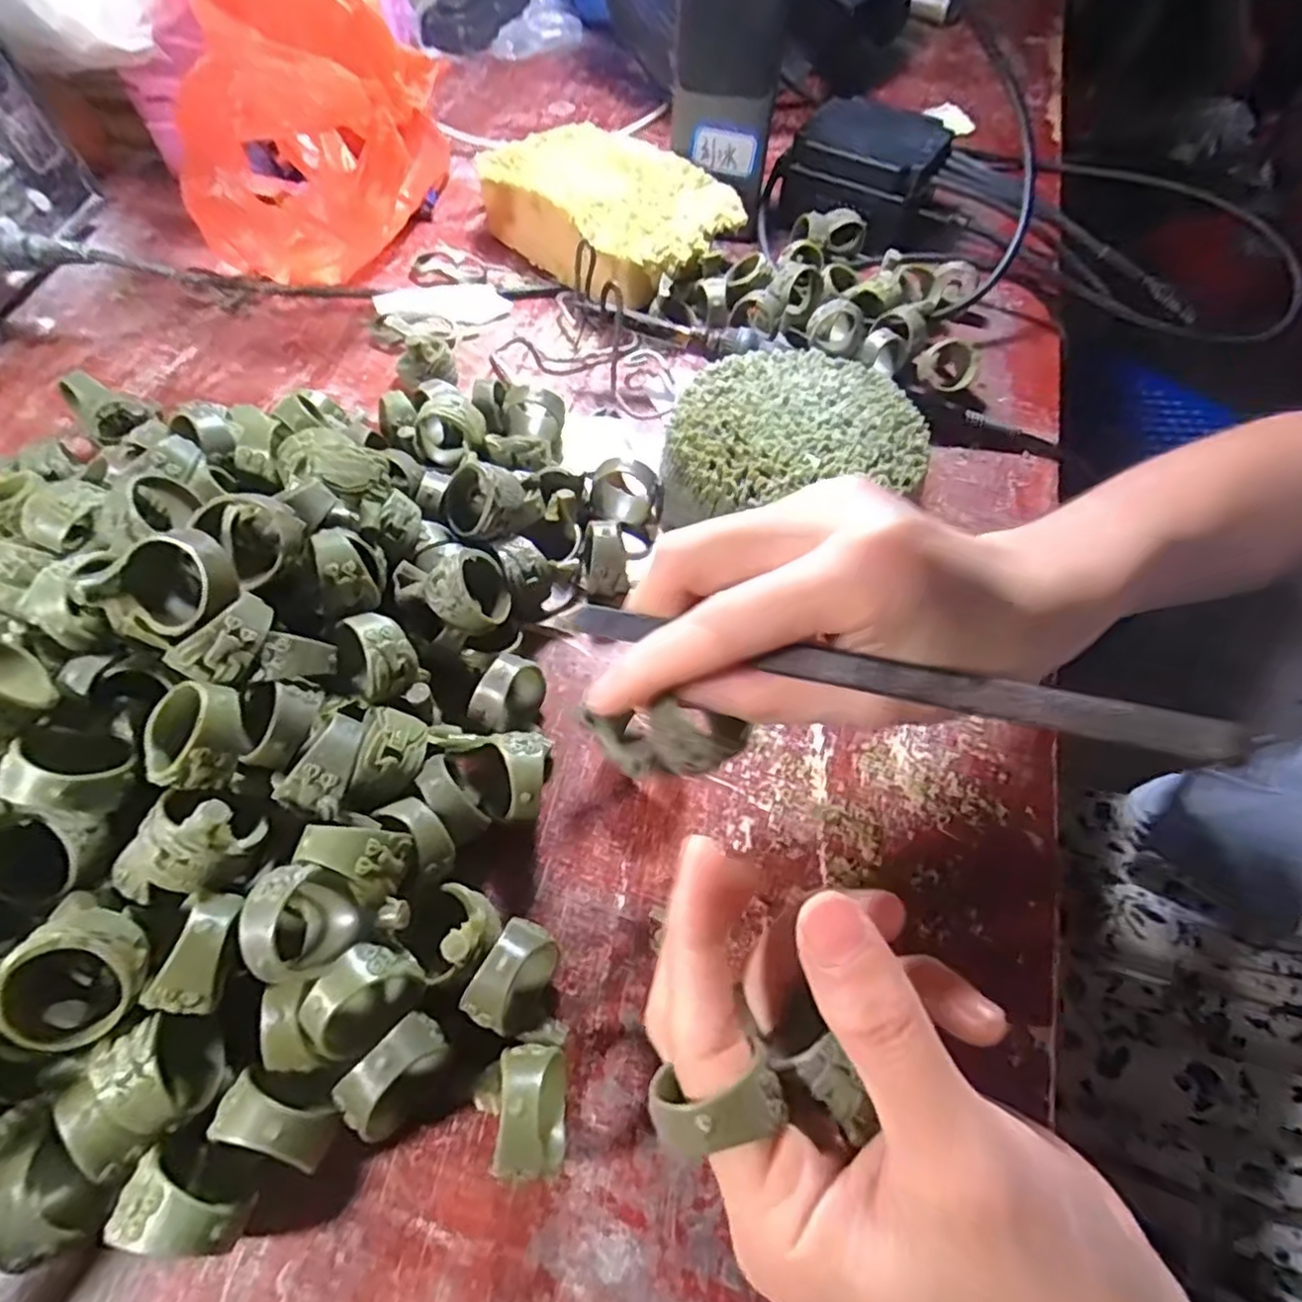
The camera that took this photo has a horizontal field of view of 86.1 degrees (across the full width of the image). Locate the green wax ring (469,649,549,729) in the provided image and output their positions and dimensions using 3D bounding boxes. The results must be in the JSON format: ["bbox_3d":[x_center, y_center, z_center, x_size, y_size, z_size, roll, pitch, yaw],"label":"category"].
[{"bbox_3d":[-0.048,0.017,0.240,0.017,0.025,0.028,14,58,7],"label":"green wax ring"}]

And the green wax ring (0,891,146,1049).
[{"bbox_3d":[-0.139,0.078,0.171,0.027,0.024,0.028,-1,93,-19],"label":"green wax ring"}]

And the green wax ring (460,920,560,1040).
[{"bbox_3d":[-0.038,0.089,0.192,0.015,0.029,0.027,24,60,13],"label":"green wax ring"}]

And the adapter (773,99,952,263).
[{"bbox_3d":[0.124,-0.284,0.406,0.082,0.035,0.061,31,62,16],"label":"adapter"}]

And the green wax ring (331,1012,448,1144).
[{"bbox_3d":[-0.064,0.108,0.178,0.014,0.028,0.026,36,63,19],"label":"green wax ring"}]

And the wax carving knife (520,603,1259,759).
[{"bbox_3d":[0.051,0.005,0.173,0.161,0.007,0.008,12,58,14],"label":"wax carving knife"}]

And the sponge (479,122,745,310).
[{"bbox_3d":[-0.021,-0.245,0.390,0.100,0.047,0.134,-31,65,-19],"label":"sponge"}]

